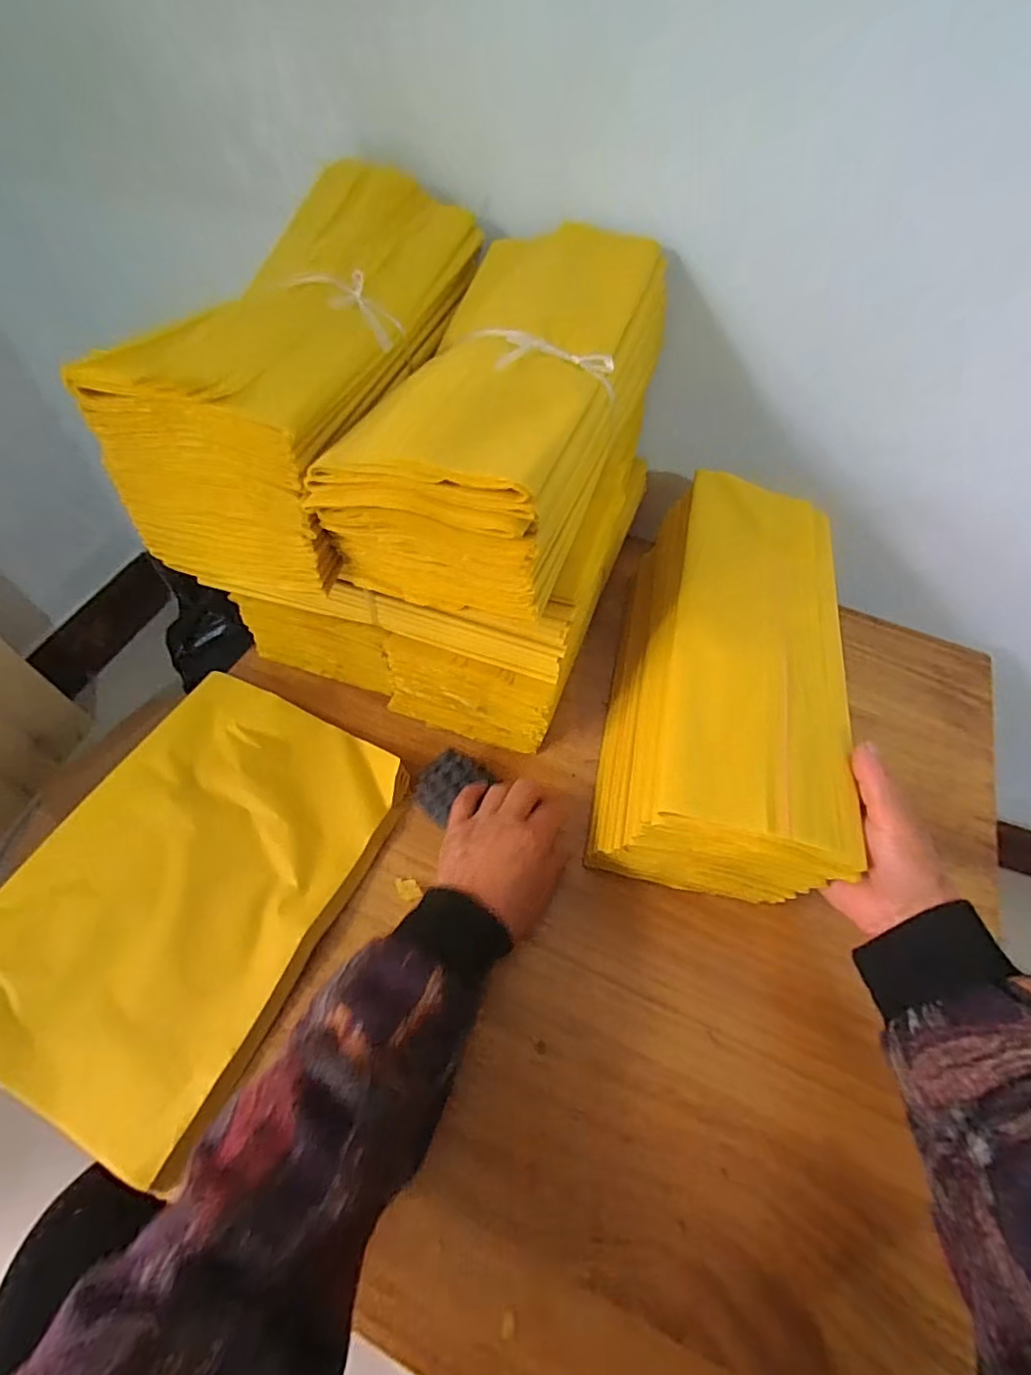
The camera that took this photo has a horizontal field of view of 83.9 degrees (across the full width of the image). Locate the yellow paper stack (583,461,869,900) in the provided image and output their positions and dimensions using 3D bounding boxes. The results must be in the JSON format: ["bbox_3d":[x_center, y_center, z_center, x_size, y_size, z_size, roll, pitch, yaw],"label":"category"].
[{"bbox_3d":[0.162,-0.015,0.454,0.151,0.130,0.320,12,64,3],"label":"yellow paper stack"}]

